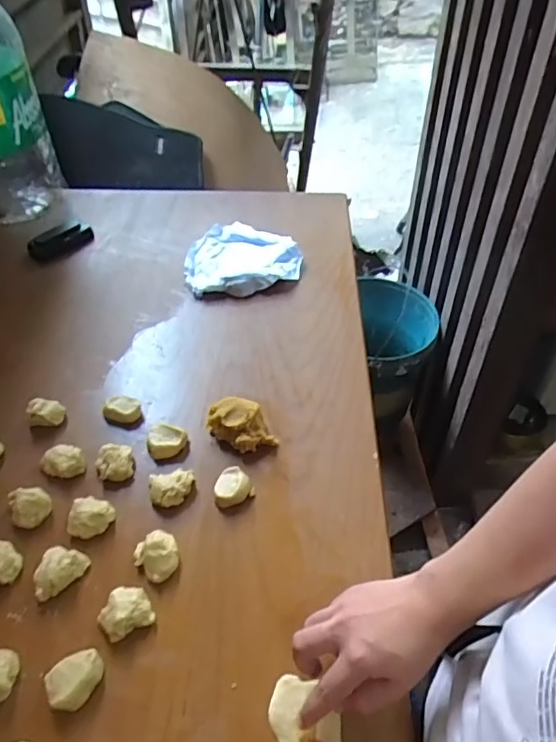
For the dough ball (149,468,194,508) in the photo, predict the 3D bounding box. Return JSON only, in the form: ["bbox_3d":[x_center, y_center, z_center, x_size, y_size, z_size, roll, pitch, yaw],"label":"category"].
[{"bbox_3d":[-0.119,0.132,0.594,0.050,0.019,0.037,-14,52,-15],"label":"dough ball"}]

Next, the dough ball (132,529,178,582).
[{"bbox_3d":[-0.125,0.189,0.542,0.043,0.021,0.050,-25,55,-22],"label":"dough ball"}]

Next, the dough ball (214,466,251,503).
[{"bbox_3d":[-0.050,0.130,0.598,0.037,0.018,0.041,16,50,10],"label":"dough ball"}]

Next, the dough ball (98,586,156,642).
[{"bbox_3d":[-0.149,0.231,0.509,0.047,0.023,0.043,1,49,-2],"label":"dough ball"}]

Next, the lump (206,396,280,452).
[{"bbox_3d":[-0.043,0.067,0.643,0.084,0.044,0.048,22,52,16],"label":"lump"}]

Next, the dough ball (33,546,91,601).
[{"bbox_3d":[-0.225,0.200,0.537,0.054,0.023,0.042,-28,56,-24],"label":"dough ball"}]

